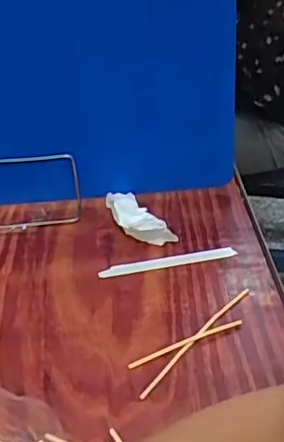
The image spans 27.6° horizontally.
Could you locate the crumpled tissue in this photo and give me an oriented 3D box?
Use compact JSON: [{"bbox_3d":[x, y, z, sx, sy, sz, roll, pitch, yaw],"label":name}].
[{"bbox_3d":[-0.009,-0.003,0.744,0.047,0.030,0.116,-21,37,-23],"label":"crumpled tissue"}]

